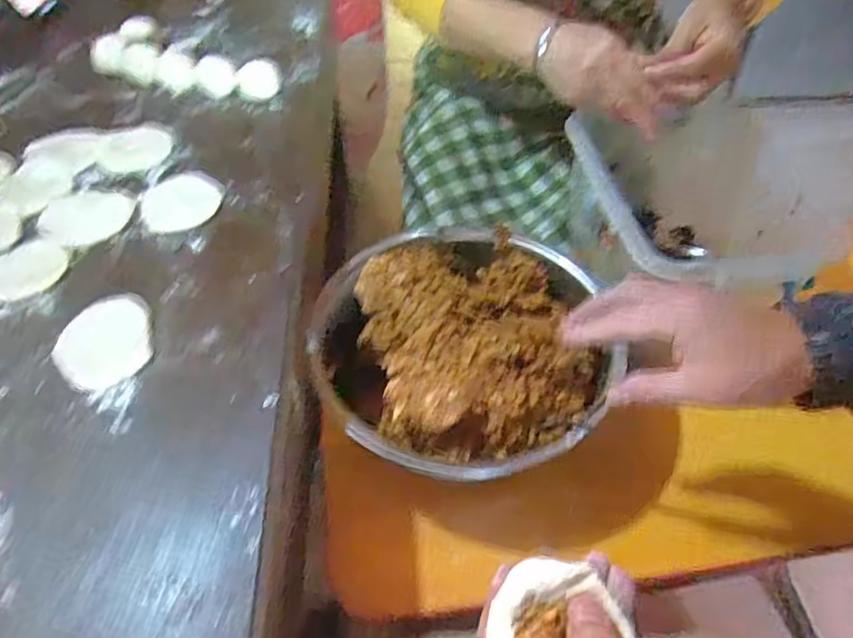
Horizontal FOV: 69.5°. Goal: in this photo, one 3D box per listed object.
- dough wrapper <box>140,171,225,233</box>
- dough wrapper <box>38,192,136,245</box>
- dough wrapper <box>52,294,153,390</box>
[{"bbox_3d":[-0.229,-0.111,0.572,0.074,0.010,0.074,-1,47,1],"label":"dough wrapper"},{"bbox_3d":[-0.308,-0.096,0.558,0.075,0.006,0.075,-1,47,1],"label":"dough wrapper"},{"bbox_3d":[-0.240,0.015,0.457,0.068,0.005,0.085,-14,48,-11],"label":"dough wrapper"}]

